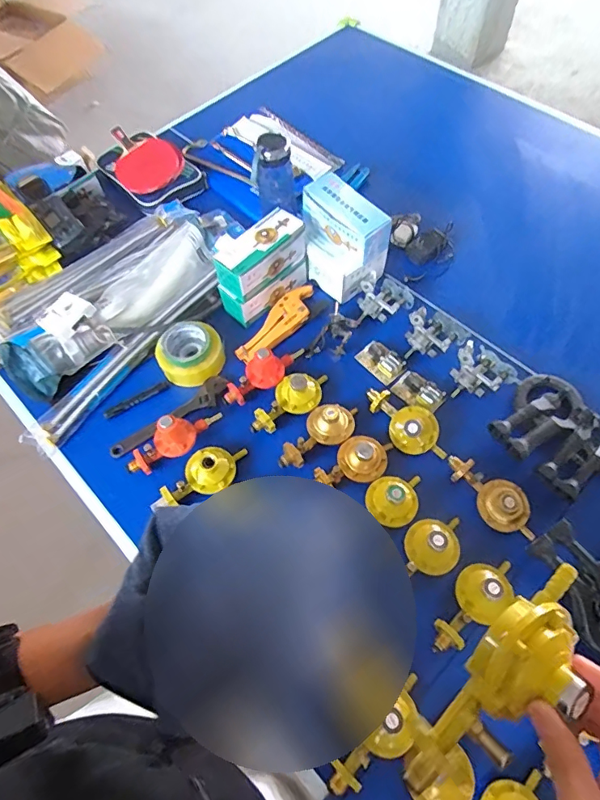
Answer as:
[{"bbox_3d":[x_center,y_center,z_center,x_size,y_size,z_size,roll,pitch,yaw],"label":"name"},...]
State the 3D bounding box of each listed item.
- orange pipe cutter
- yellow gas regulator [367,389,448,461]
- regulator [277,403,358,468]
[{"bbox_3d":[-0.039,-0.159,0.985,0.068,0.029,0.226,31,65,19],"label":"orange pipe cutter"},{"bbox_3d":[0.189,0.032,0.841,0.076,0.047,0.164,-34,63,-16],"label":"yellow gas regulator"},{"bbox_3d":[0.038,0.056,0.838,0.075,0.046,0.171,36,67,22],"label":"regulator"}]

